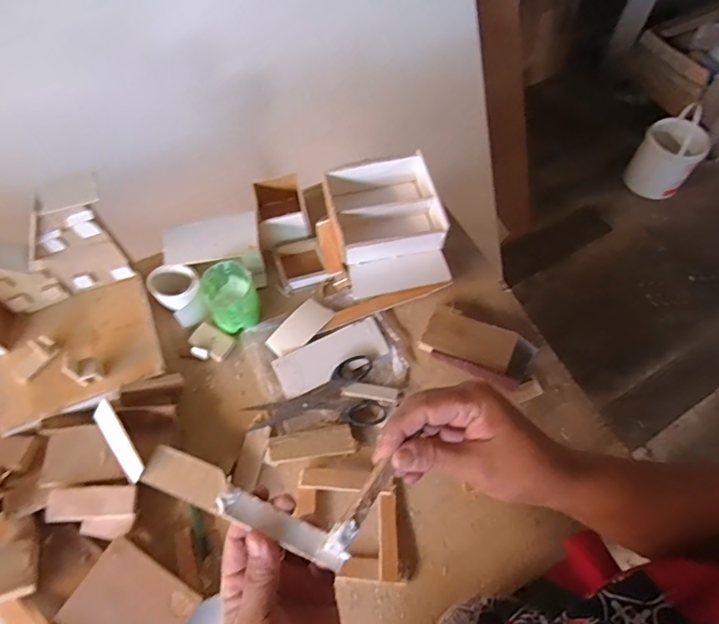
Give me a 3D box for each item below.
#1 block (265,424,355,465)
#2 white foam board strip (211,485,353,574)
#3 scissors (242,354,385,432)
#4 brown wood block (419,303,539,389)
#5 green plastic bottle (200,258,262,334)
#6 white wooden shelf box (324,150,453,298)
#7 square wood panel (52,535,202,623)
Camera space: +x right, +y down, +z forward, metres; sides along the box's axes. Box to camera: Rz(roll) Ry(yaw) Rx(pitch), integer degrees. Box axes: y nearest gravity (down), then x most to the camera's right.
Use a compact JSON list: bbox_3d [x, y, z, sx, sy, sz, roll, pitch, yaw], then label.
[{"bbox_3d":[-0.050,0.140,0.504,0.090,0.013,0.028,-9,62,-3],"label":"block"},{"bbox_3d":[-0.049,0.137,0.303,0.090,0.011,0.017,23,65,9],"label":"white foam board strip"},{"bbox_3d":[-0.049,0.101,0.527,0.143,0.008,0.076,-14,63,-6],"label":"scissors"},{"bbox_3d":[0.139,0.040,0.560,0.124,0.025,0.074,25,66,14],"label":"brown wood block"},{"bbox_3d":[-0.147,-0.017,0.549,0.057,0.061,0.057,-1,62,1],"label":"green plastic bottle"},{"bbox_3d":[0.034,-0.107,0.601,0.133,0.076,0.165,-12,63,-5],"label":"white wooden shelf box"},{"bbox_3d":[-0.207,0.266,0.419,0.097,0.009,0.090,32,64,11],"label":"square wood panel"}]

